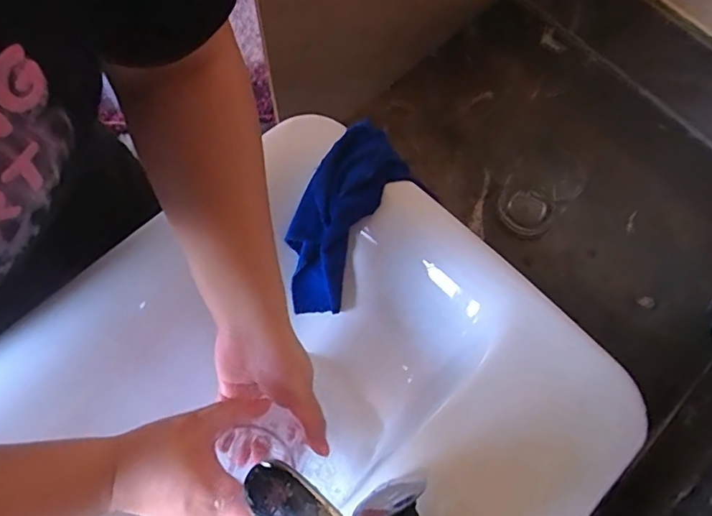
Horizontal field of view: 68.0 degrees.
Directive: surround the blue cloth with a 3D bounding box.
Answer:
[{"bbox_3d":[-0.017,-0.034,0.541,0.082,0.046,0.201,26,107,9],"label":"blue cloth"}]

